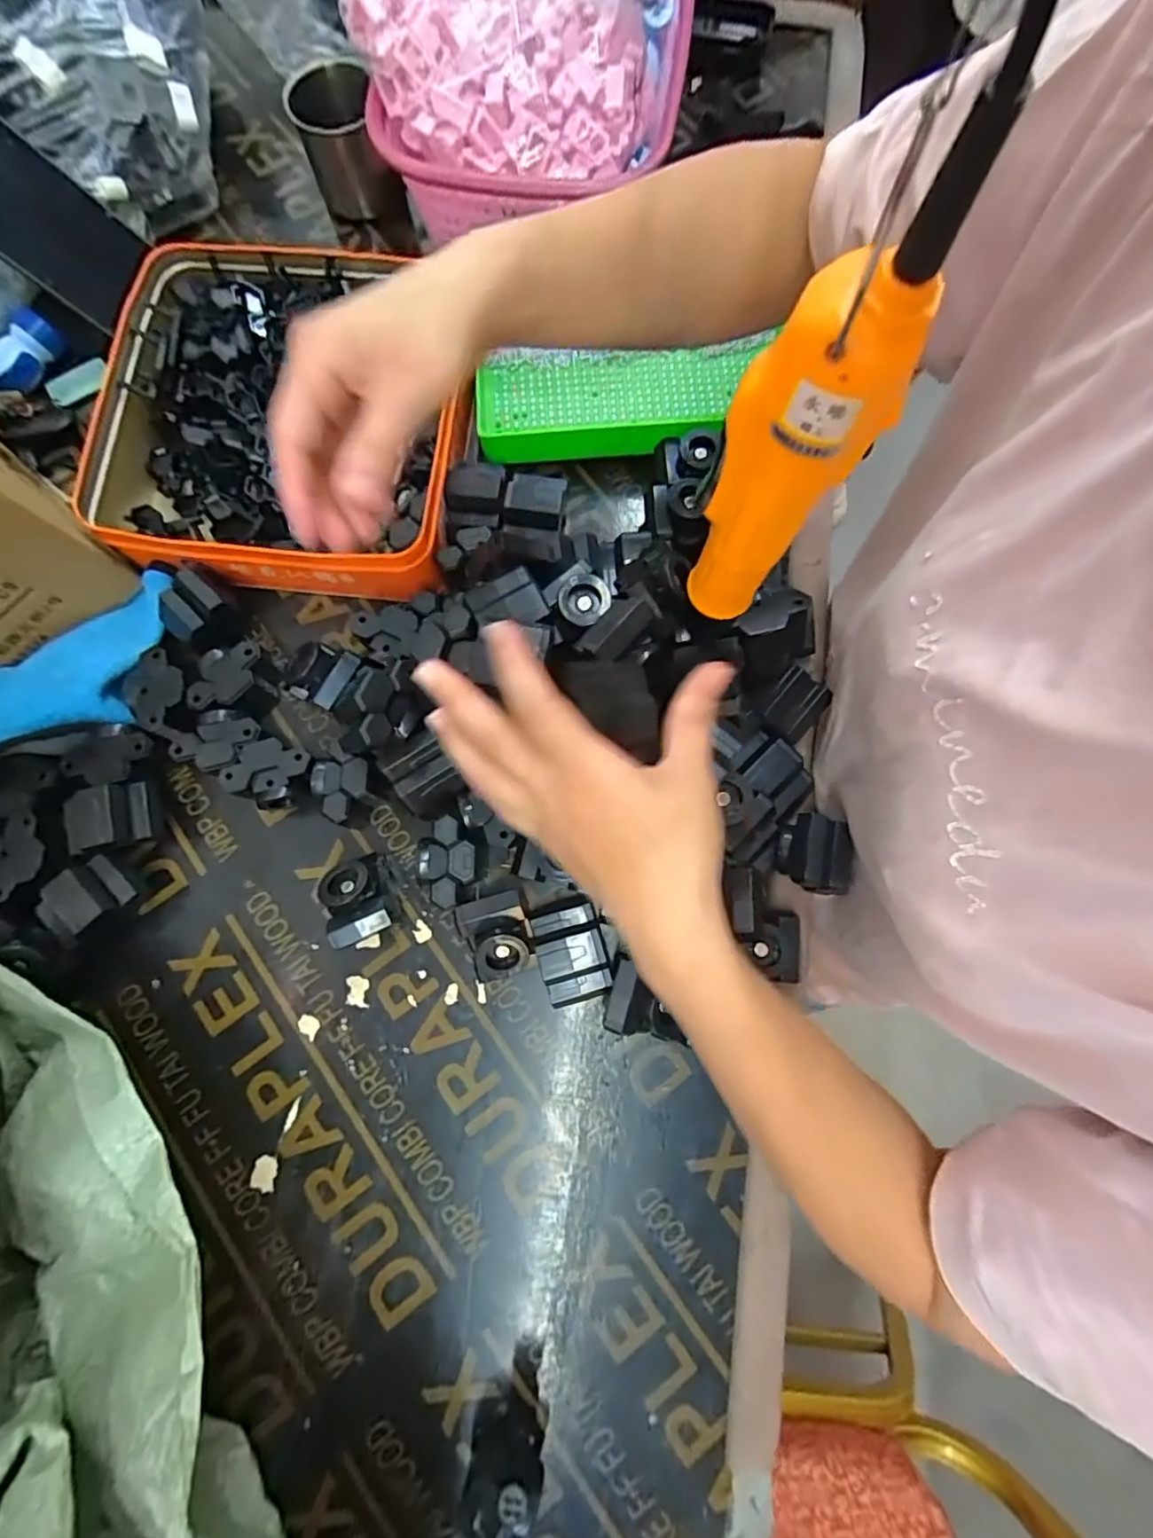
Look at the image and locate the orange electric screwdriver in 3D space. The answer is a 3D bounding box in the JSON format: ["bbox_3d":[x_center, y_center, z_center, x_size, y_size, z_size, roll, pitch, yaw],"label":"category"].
[{"bbox_3d":[0.072,-0.102,0.216,0.035,0.152,0.033,-18,80,-5],"label":"orange electric screwdriver"}]

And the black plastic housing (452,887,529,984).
[{"bbox_3d":[-0.049,0.104,0.367,0.041,0.047,0.051,-14,79,-2],"label":"black plastic housing"}]

